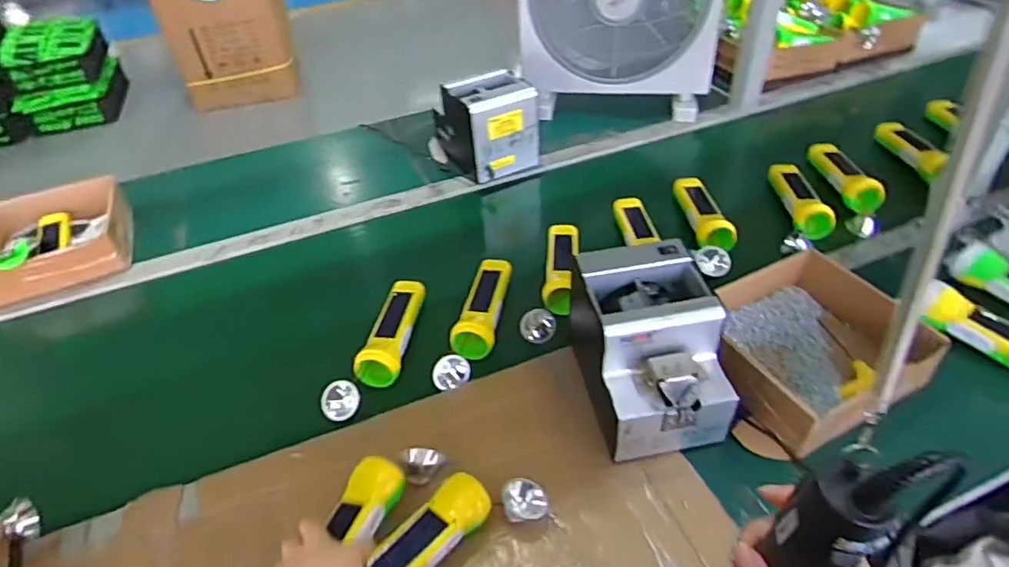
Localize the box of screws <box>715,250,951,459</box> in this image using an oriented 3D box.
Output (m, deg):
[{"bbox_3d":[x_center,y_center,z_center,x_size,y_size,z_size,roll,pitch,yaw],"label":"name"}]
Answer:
[{"bbox_3d":[0.342,0.067,0.690,0.233,0.086,0.207,-24,46,-20],"label":"box of screws"}]

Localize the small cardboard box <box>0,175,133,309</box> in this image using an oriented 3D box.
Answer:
[{"bbox_3d":[-0.713,-0.075,0.945,0.213,0.069,0.222,-23,45,-19],"label":"small cardboard box"}]

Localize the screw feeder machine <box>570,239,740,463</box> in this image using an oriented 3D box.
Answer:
[{"bbox_3d":[0.155,0.070,0.651,0.126,0.147,0.186,-10,43,-5],"label":"screw feeder machine"}]

